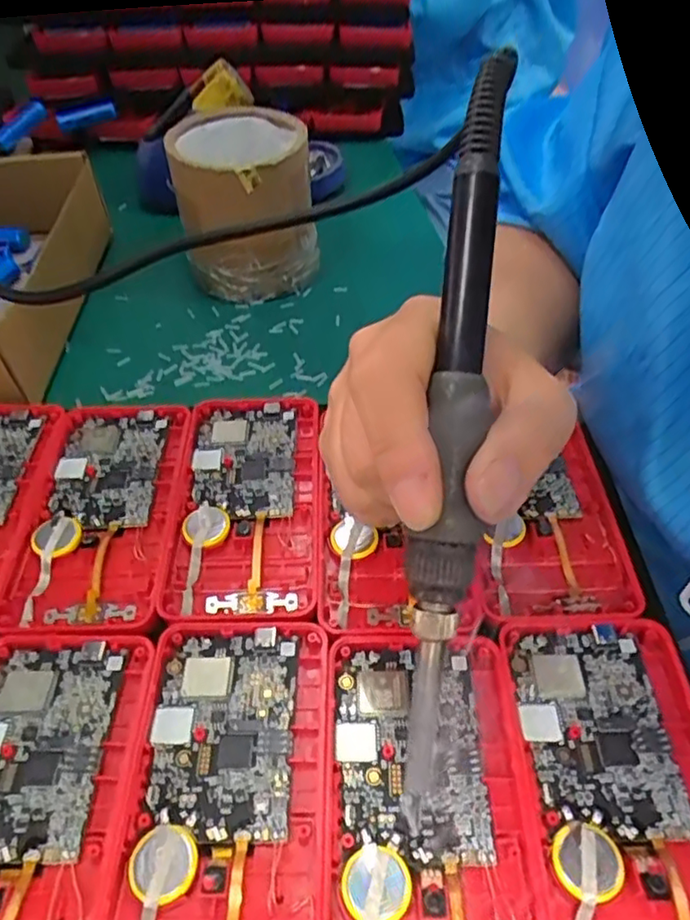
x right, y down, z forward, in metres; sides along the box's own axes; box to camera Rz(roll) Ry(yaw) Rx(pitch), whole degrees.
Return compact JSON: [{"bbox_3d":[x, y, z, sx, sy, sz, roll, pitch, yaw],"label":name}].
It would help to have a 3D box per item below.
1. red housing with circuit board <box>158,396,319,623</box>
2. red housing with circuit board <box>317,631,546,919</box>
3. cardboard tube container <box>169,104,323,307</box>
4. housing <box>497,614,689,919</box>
[{"bbox_3d":[-0.043,0.017,0.281,0.061,0.012,0.119,-1,50,-2],"label":"red housing with circuit board"},{"bbox_3d":[0.025,0.110,0.193,0.063,0.008,0.119,1,49,0],"label":"red housing with circuit board"},{"bbox_3d":[-0.064,-0.163,0.404,0.080,0.086,0.090,-13,49,-10],"label":"cardboard tube container"},{"bbox_3d":[0.088,0.105,0.197,0.062,0.007,0.119,0,48,1],"label":"housing"}]

